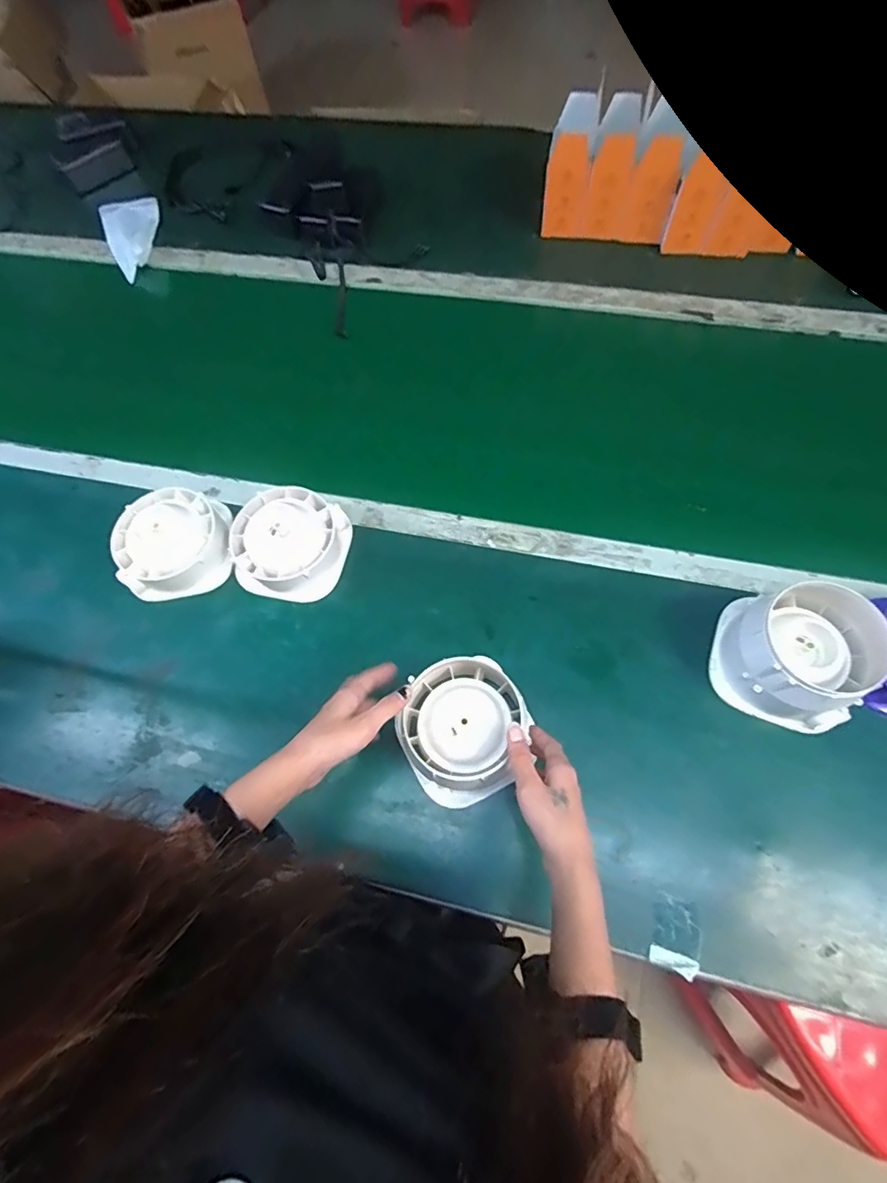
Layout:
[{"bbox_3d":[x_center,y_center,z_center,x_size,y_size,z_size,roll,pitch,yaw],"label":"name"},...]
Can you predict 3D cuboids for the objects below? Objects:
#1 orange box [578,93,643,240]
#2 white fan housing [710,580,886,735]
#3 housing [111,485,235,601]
[{"bbox_3d":[0.255,-0.650,0.818,0.071,0.140,0.101,11,68,8],"label":"orange box"},{"bbox_3d":[0.362,0.061,0.548,0.131,0.099,0.137,20,70,11],"label":"white fan housing"},{"bbox_3d":[-0.341,-0.062,0.671,0.140,0.063,0.129,-1,67,3],"label":"housing"}]

